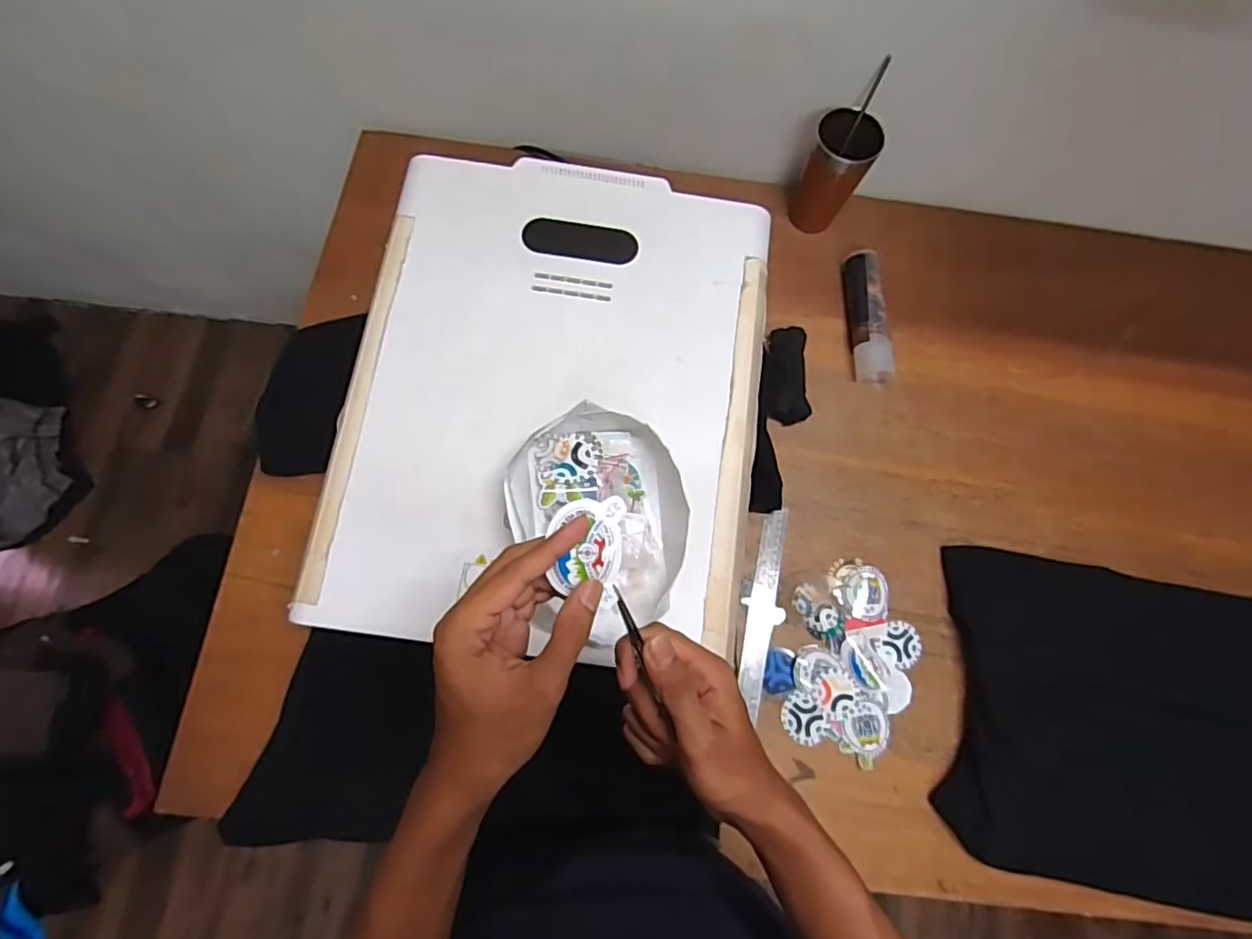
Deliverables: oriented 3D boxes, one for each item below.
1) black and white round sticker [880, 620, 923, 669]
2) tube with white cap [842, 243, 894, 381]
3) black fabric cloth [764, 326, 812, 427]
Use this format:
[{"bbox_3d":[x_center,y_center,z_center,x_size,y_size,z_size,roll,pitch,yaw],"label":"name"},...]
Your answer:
[{"bbox_3d":[0.328,0.209,0.701,0.047,0.006,0.053,-1,74,-5],"label":"black and white round sticker"},{"bbox_3d":[0.324,-0.210,0.789,0.045,0.044,0.185,-2,75,-4],"label":"tube with white cap"},{"bbox_3d":[0.207,-0.123,0.769,0.060,0.039,0.129,3,74,-3],"label":"black fabric cloth"}]

